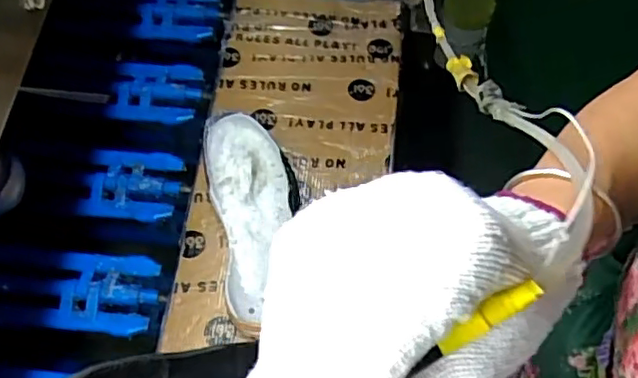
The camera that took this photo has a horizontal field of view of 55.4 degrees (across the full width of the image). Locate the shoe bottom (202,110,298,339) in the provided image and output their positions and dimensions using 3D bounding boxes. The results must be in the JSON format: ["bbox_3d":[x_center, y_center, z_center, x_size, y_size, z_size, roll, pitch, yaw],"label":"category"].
[{"bbox_3d":[-0.069,0.033,0.683,0.095,0.061,0.237,-11,64,-7],"label":"shoe bottom"}]

